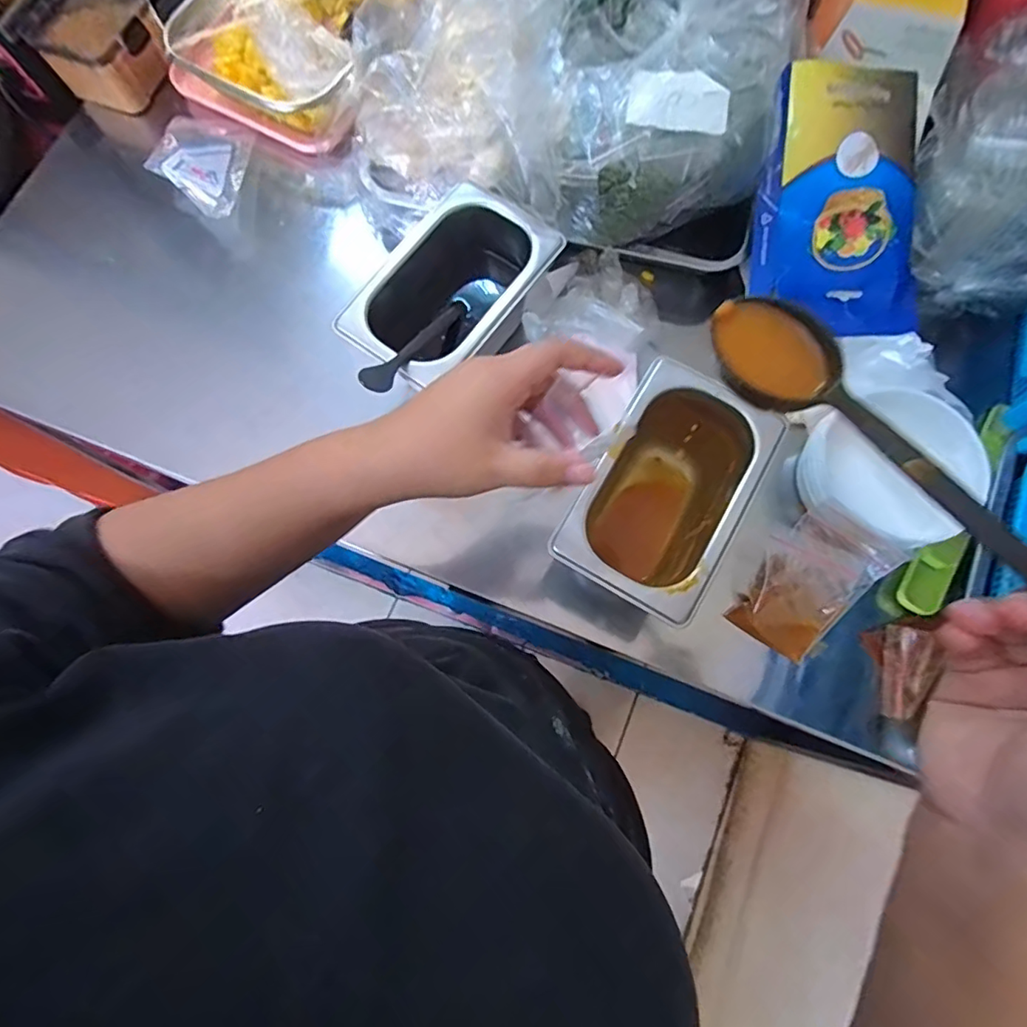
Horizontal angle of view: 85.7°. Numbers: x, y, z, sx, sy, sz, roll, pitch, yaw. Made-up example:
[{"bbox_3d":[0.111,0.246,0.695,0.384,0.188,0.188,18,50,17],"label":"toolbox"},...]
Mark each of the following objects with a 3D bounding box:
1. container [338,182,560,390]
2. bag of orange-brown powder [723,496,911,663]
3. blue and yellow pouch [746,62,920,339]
[{"bbox_3d":[-0.050,-0.185,0.483,0.105,0.071,0.180,39,80,10],"label":"container"},{"bbox_3d":[0.241,0.056,0.451,0.073,0.021,0.123,42,98,6],"label":"bag of orange-brown powder"},{"bbox_3d":[0.280,-0.265,0.486,0.127,0.051,0.209,3,103,17],"label":"blue and yellow pouch"}]

